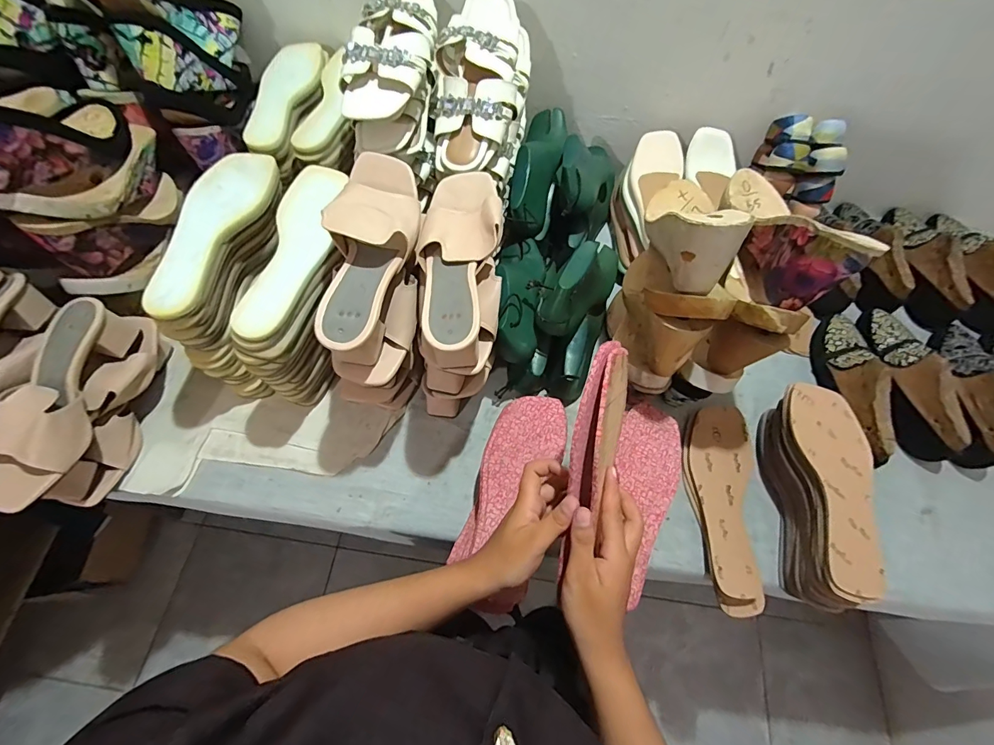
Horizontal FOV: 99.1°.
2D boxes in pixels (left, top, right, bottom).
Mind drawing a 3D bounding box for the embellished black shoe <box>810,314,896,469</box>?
[{"bbox_3d":[0.527,0.014,0.616,0.073,0.074,0.248,12,64,3],"label":"embellished black shoe"}]

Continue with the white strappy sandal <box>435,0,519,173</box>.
[{"bbox_3d":[-0.026,-0.379,0.553,0.107,0.057,0.238,8,89,1],"label":"white strappy sandal"}]

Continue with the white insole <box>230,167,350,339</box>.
[{"bbox_3d":[-0.230,-0.149,0.487,0.072,0.020,0.245,7,64,1],"label":"white insole"}]

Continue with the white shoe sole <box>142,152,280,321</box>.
[{"bbox_3d":[-0.336,-0.168,0.490,0.082,0.021,0.247,13,64,4],"label":"white shoe sole"}]

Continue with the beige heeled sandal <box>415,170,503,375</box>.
[{"bbox_3d":[-0.040,-0.118,0.481,0.093,0.082,0.235,1,64,-2],"label":"beige heeled sandal"}]

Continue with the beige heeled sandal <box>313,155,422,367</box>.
[{"bbox_3d":[-0.128,-0.123,0.455,0.086,0.084,0.223,1,64,-2],"label":"beige heeled sandal"}]

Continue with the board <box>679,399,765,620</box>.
[{"bbox_3d":[0.305,0.173,0.577,0.088,0.028,0.268,8,64,2],"label":"board"}]

